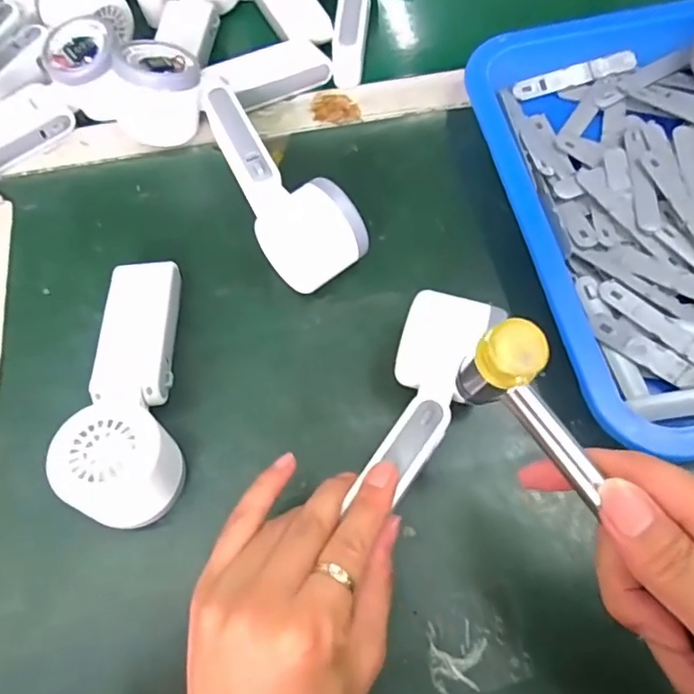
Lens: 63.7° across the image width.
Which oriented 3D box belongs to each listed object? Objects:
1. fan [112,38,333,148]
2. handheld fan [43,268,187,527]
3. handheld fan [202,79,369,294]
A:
[{"bbox_3d":[-0.095,-0.207,0.416,0.163,0.064,0.060,-23,67,-8],"label":"fan"},{"bbox_3d":[-0.126,0.019,0.330,0.053,0.052,0.166,-4,66,0],"label":"handheld fan"},{"bbox_3d":[-0.052,-0.121,0.386,0.060,0.053,0.185,-25,67,-9],"label":"handheld fan"}]

